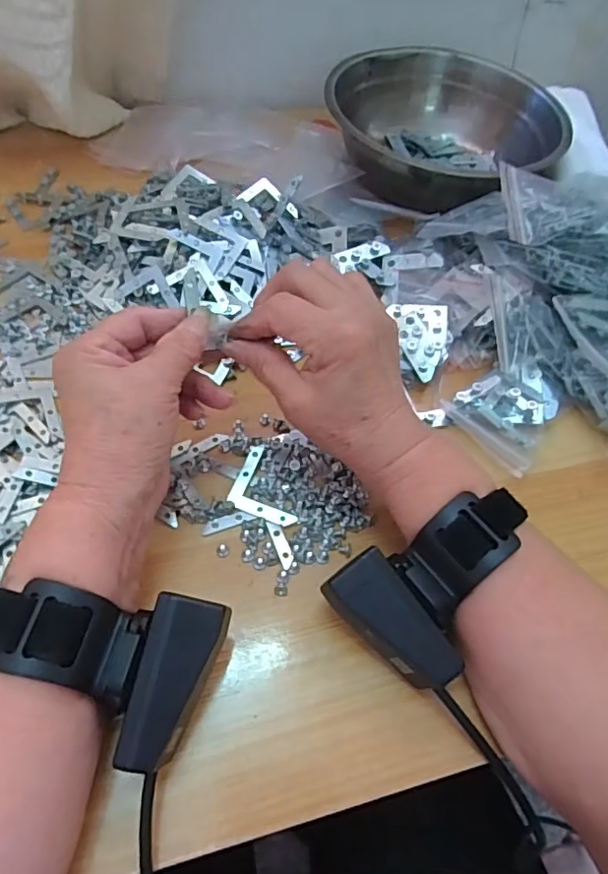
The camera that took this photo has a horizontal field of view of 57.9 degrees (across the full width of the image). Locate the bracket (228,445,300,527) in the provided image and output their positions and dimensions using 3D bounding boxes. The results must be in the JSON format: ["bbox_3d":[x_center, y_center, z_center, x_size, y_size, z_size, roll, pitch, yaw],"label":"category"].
[{"bbox_3d":[-0.029,0.032,0.327,0.030,0.004,0.055,-25,65,-5],"label":"bracket"}]

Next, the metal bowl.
[{"bbox_3d":[0.125,-0.277,0.504,0.182,0.072,0.184,0,56,0],"label":"metal bowl"}]

